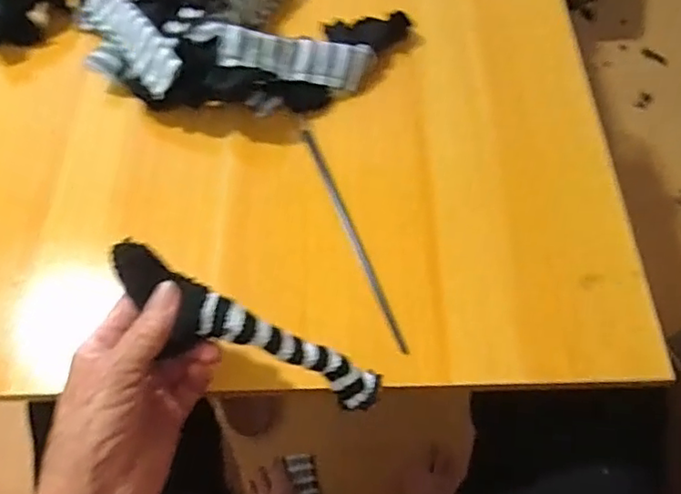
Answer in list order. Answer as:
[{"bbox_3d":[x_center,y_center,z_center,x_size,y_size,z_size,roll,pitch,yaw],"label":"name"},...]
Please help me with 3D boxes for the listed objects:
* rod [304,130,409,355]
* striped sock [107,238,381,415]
[{"bbox_3d":[0.008,-0.012,0.450,0.007,0.005,0.198,-18,60,-8],"label":"rod"},{"bbox_3d":[-0.054,0.051,0.352,0.170,0.034,0.042,28,62,-8],"label":"striped sock"}]

